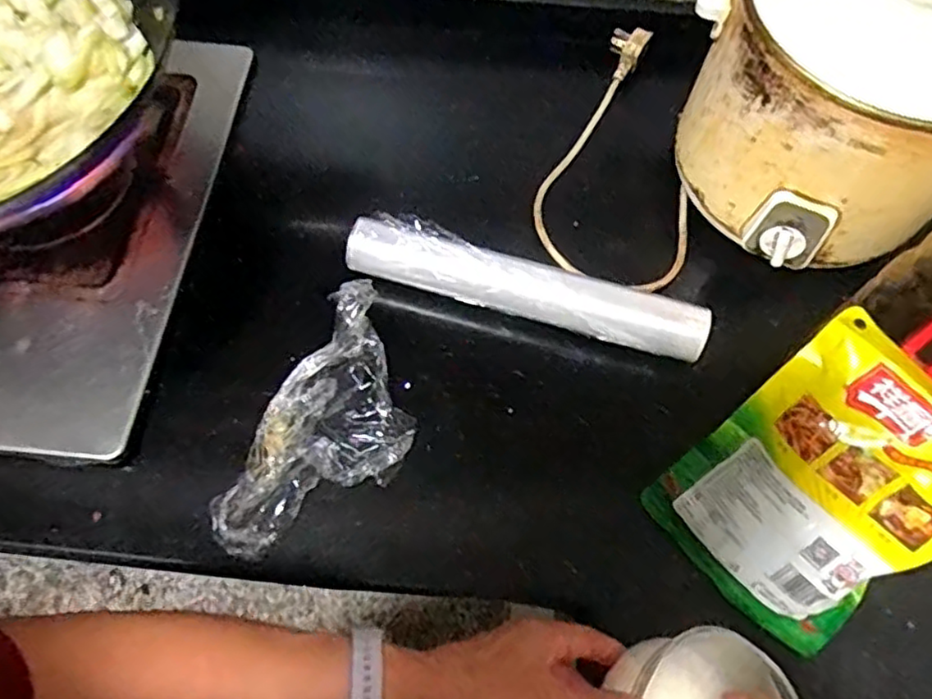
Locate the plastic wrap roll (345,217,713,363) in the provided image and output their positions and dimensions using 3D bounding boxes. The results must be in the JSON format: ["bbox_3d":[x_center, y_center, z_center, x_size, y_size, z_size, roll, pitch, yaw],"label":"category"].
[{"bbox_3d":[0.049,-0.053,0.550,0.308,0.036,0.051,15,66,6],"label":"plastic wrap roll"}]

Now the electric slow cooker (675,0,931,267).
[{"bbox_3d":[0.300,-0.203,0.503,0.195,0.197,0.200,-12,66,-6],"label":"electric slow cooker"}]

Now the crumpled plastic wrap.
[{"bbox_3d":[-0.106,0.060,0.518,0.120,0.043,0.227,24,67,10],"label":"crumpled plastic wrap"}]

